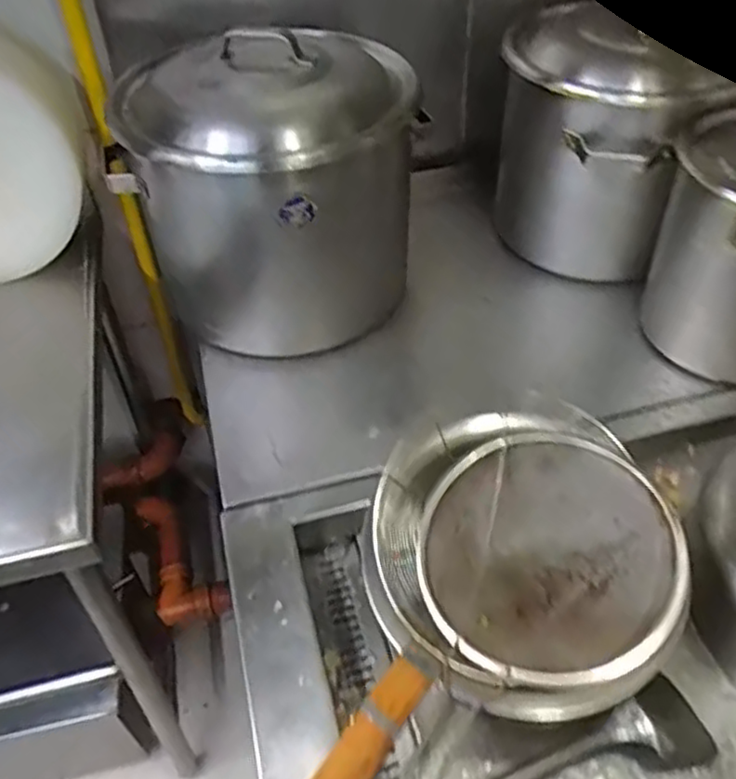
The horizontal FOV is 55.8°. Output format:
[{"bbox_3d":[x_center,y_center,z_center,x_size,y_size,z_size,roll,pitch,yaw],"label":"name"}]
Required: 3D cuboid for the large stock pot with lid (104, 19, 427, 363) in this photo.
[{"bbox_3d":[-0.121,-0.271,0.978,0.345,0.375,0.317,-26,50,-23],"label":"large stock pot with lid"}]

